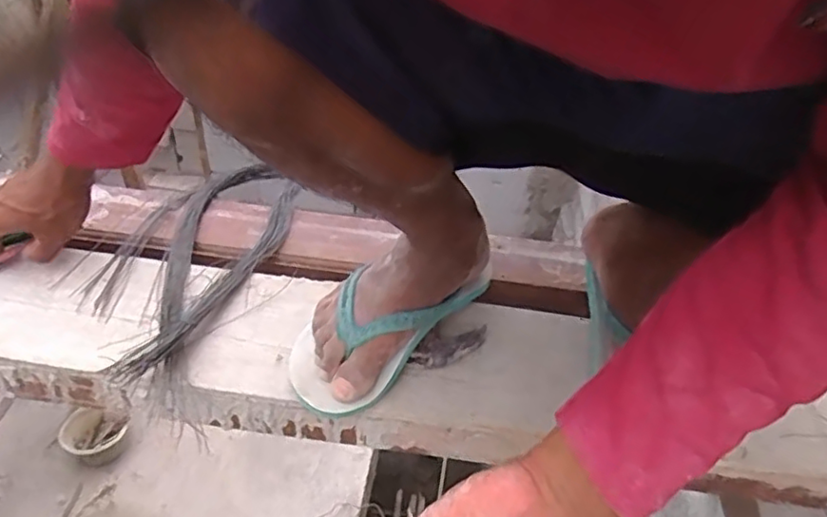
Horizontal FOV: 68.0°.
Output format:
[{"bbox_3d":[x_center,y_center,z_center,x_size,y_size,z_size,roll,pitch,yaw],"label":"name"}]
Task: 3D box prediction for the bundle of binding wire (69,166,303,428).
[{"bbox_3d":[-0.242,-0.010,0.693,0.165,0.069,0.406,10,42,5],"label":"bundle of binding wire"}]

